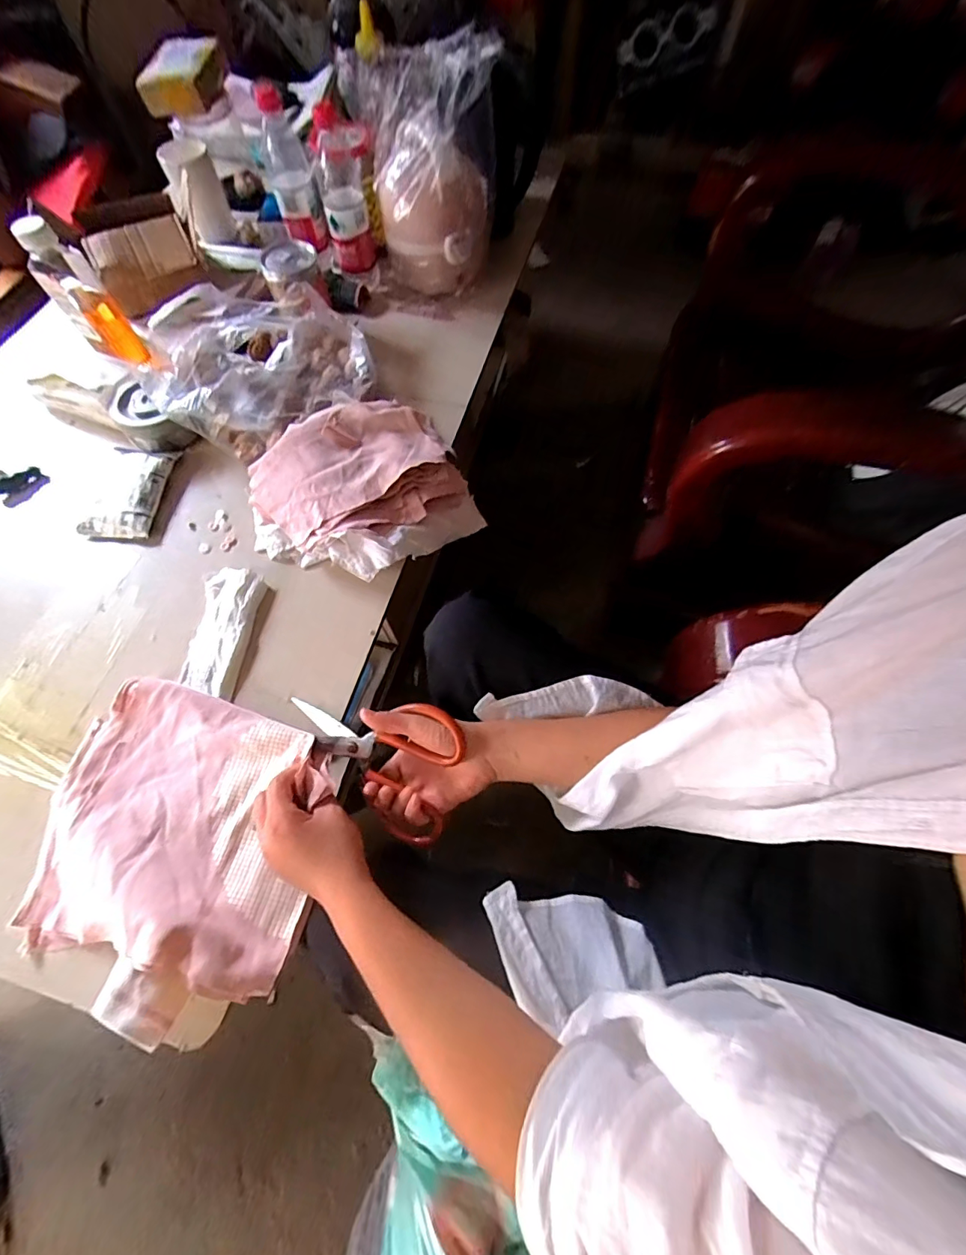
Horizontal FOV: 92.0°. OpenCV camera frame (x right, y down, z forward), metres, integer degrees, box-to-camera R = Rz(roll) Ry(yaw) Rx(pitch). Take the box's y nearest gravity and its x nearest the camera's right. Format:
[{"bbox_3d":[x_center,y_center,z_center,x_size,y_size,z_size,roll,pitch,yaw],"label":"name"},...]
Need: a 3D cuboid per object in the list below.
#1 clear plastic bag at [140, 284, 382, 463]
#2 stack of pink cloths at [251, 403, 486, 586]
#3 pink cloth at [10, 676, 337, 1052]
[{"bbox_3d":[-0.329,-0.402,0.677,0.286,0.076,0.304,-27,69,-11],"label":"clear plastic bag"},{"bbox_3d":[-0.162,-0.177,0.605,0.271,0.064,0.230,-27,69,-11],"label":"stack of pink cloths"},{"bbox_3d":[-0.290,0.192,0.437,0.271,0.047,0.248,19,68,8],"label":"pink cloth"}]

